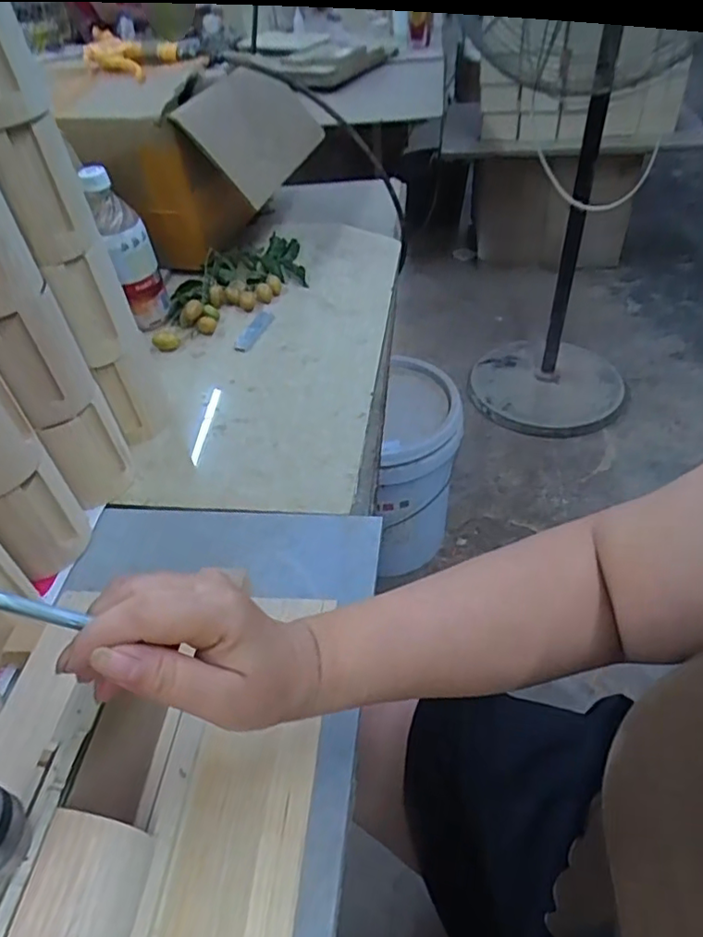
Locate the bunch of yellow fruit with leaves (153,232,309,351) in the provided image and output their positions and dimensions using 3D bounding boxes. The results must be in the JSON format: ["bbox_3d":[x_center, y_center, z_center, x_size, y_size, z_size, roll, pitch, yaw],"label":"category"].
[{"bbox_3d":[-0.154,-0.239,0.778,0.256,0.040,0.102,-34,50,-26],"label":"bunch of yellow fruit with leaves"}]

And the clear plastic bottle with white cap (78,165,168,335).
[{"bbox_3d":[-0.262,-0.249,0.701,0.046,0.175,0.050,22,50,25],"label":"clear plastic bottle with white cap"}]

